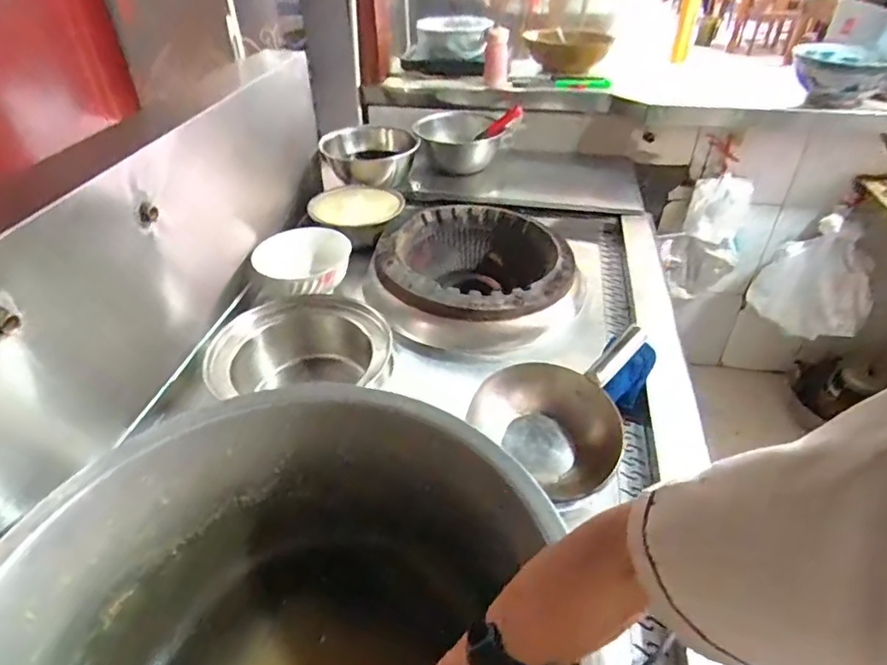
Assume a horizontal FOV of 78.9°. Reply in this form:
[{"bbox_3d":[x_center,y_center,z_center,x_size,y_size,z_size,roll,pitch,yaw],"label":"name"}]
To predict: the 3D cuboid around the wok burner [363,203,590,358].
[{"bbox_3d":[0.063,-0.117,1.189,0.444,0.187,0.458,-1,39,1],"label":"wok burner"}]

